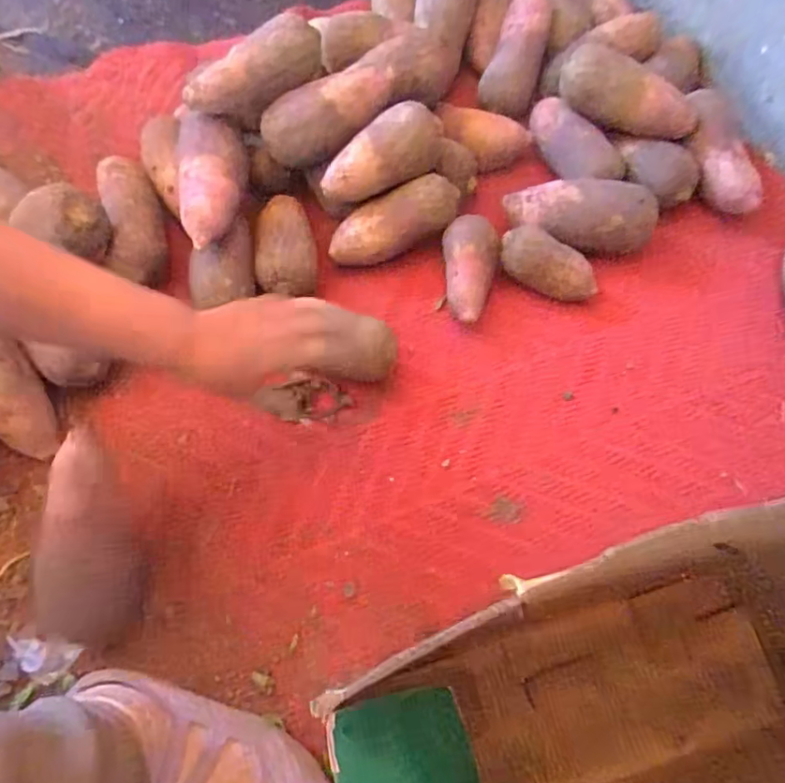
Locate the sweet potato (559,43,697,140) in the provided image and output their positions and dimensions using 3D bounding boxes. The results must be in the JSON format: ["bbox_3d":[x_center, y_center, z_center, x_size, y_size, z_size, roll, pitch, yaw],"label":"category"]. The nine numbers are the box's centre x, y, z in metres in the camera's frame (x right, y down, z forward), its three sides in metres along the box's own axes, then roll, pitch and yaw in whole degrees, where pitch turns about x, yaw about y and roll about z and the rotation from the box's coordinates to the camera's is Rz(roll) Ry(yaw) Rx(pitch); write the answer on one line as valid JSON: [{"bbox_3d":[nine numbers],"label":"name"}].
[{"bbox_3d":[0.278,-0.350,0.701,0.167,0.058,0.069,30,70,12],"label":"sweet potato"}]

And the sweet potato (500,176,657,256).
[{"bbox_3d":[0.214,-0.199,0.682,0.164,0.076,0.073,3,66,1],"label":"sweet potato"}]

